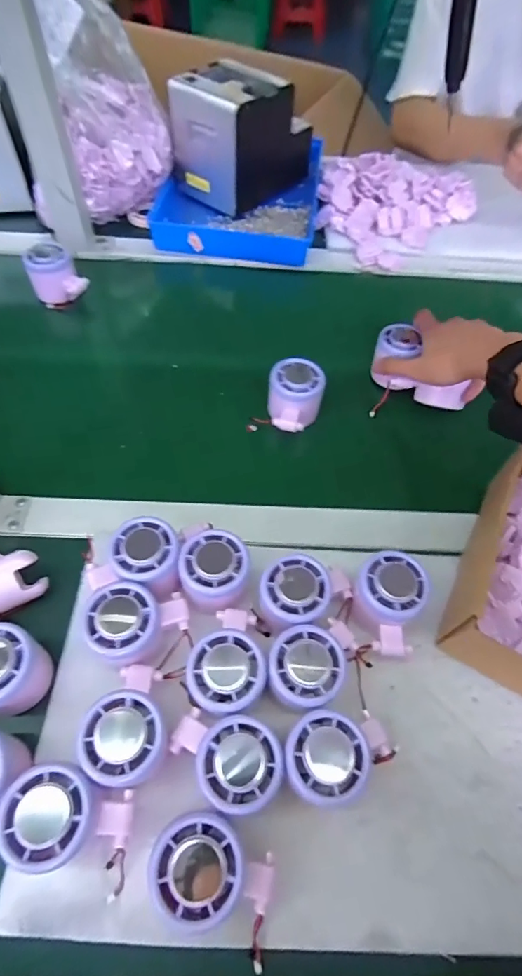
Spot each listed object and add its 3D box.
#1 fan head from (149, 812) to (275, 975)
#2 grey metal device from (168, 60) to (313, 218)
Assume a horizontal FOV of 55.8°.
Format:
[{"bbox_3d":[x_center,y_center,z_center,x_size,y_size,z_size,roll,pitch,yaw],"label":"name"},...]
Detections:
[{"bbox_3d":[-0.027,0.238,0.301,0.079,0.057,0.056,21,59,10],"label":"fan head"},{"bbox_3d":[-0.029,-0.525,0.718,0.132,0.132,0.175,31,61,16],"label":"grey metal device"}]

